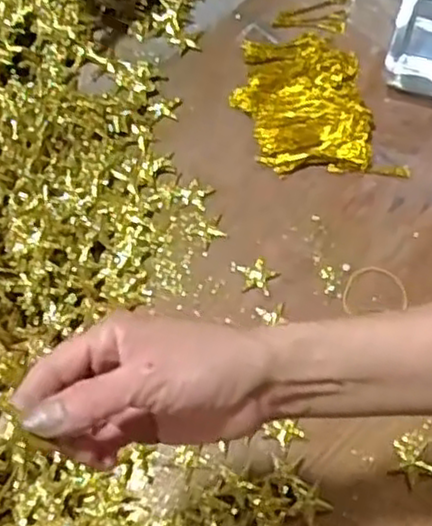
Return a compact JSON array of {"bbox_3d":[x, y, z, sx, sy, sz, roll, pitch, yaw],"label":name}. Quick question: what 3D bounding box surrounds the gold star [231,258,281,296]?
[{"bbox_3d":[0.034,0.011,0.610,0.041,0.004,0.034,1,65,2],"label":"gold star"}]

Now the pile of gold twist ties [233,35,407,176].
[{"bbox_3d":[0.087,-0.150,0.673,0.121,0.023,0.173,-13,65,-4],"label":"pile of gold twist ties"}]

